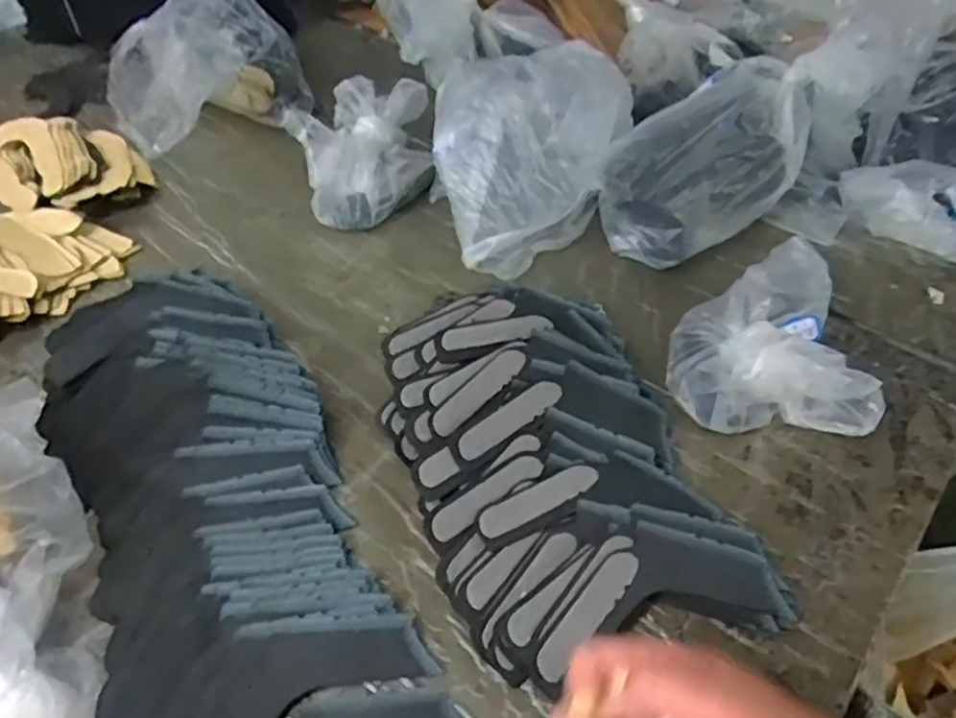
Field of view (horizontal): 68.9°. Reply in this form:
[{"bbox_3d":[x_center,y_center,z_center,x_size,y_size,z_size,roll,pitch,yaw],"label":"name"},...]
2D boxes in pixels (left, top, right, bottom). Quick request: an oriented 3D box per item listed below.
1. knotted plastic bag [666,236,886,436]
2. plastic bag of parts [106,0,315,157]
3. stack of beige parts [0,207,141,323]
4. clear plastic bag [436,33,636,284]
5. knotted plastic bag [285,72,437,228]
[{"bbox_3d":[0.218,-0.017,0.527,0.133,0.062,0.156,7,45,5],"label":"knotted plastic bag"},{"bbox_3d":[-0.280,-0.286,0.719,0.209,0.152,0.130,-12,46,-13],"label":"plastic bag of parts"},{"bbox_3d":[-0.410,-0.089,0.609,0.141,0.037,0.161,26,50,23],"label":"stack of beige parts"},{"bbox_3d":[0.051,-0.191,0.657,0.181,0.128,0.184,0,45,-2],"label":"clear plastic bag"},{"bbox_3d":[-0.116,-0.211,0.703,0.137,0.082,0.157,-4,45,-5],"label":"knotted plastic bag"}]

